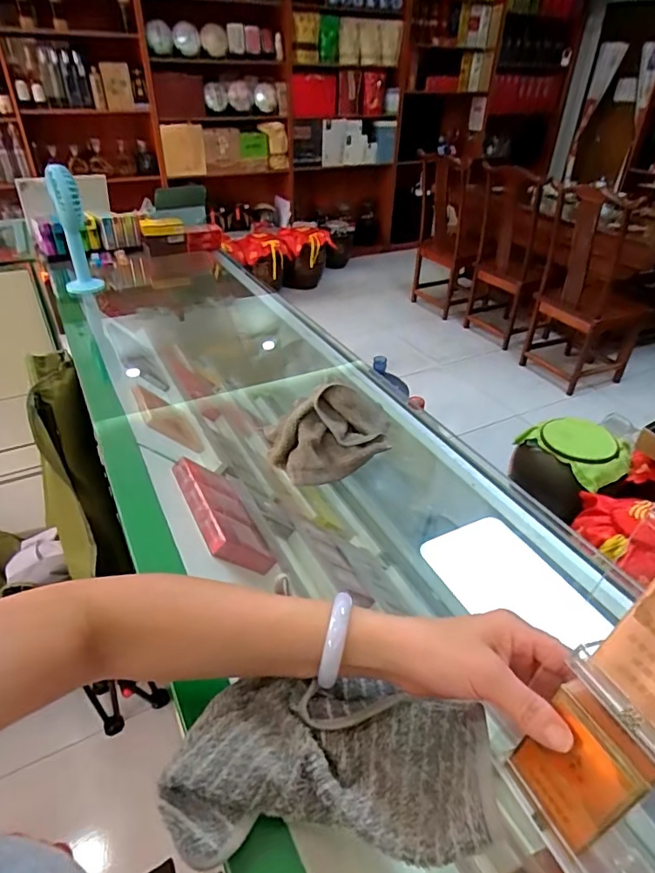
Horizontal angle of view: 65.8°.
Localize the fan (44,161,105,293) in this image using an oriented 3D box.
[{"bbox_3d":[-0.481,-0.381,0.953,0.066,0.225,0.088,-19,41,-26],"label":"fan"}]

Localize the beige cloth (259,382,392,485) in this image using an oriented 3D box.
[{"bbox_3d":[0.007,-0.010,0.575,0.150,0.072,0.107,-5,37,-9],"label":"beige cloth"}]

